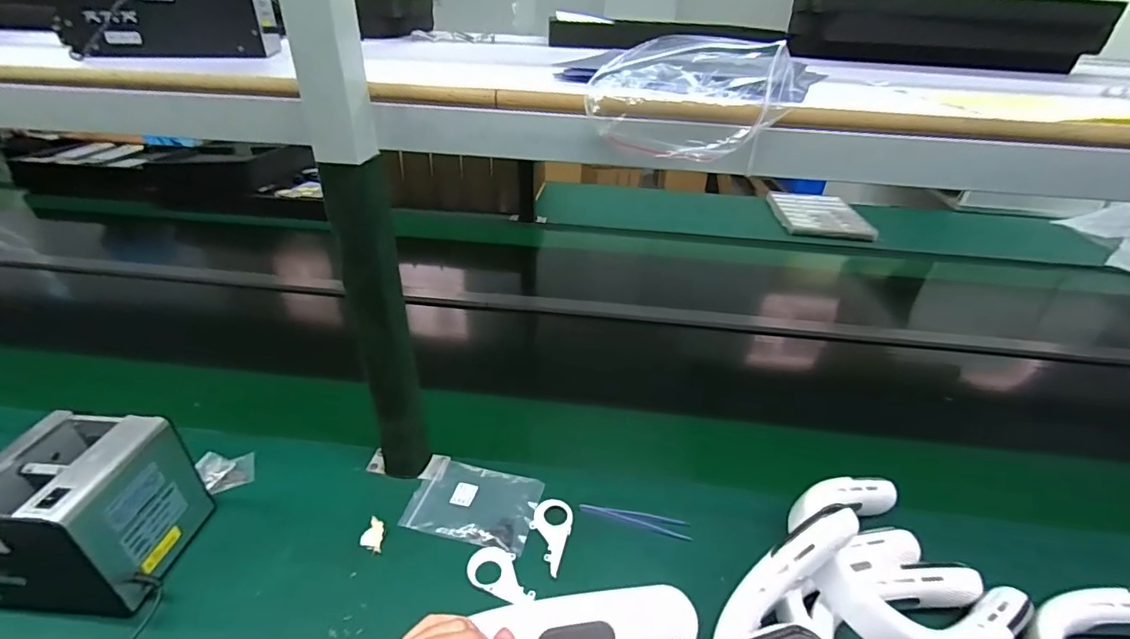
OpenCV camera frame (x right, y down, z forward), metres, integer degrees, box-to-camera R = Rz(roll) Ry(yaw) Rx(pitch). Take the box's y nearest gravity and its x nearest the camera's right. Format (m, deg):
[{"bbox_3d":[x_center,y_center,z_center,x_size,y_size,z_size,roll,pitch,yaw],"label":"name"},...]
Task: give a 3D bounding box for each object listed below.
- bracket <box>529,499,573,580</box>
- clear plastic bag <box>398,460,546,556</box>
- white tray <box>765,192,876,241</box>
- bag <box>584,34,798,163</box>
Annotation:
[{"bbox_3d":[-0.019,0.244,0.570,0.047,0.004,0.090,11,34,13],"label":"bracket"},{"bbox_3d":[-0.109,0.219,0.604,0.148,0.004,0.102,9,33,11],"label":"clear plastic bag"},{"bbox_3d":[0.770,-0.329,1.536,0.247,0.027,0.371,5,33,4],"label":"white tray"},{"bbox_3d":[0.103,-0.182,0.411,0.161,0.084,0.060,9,33,10],"label":"bag"}]

